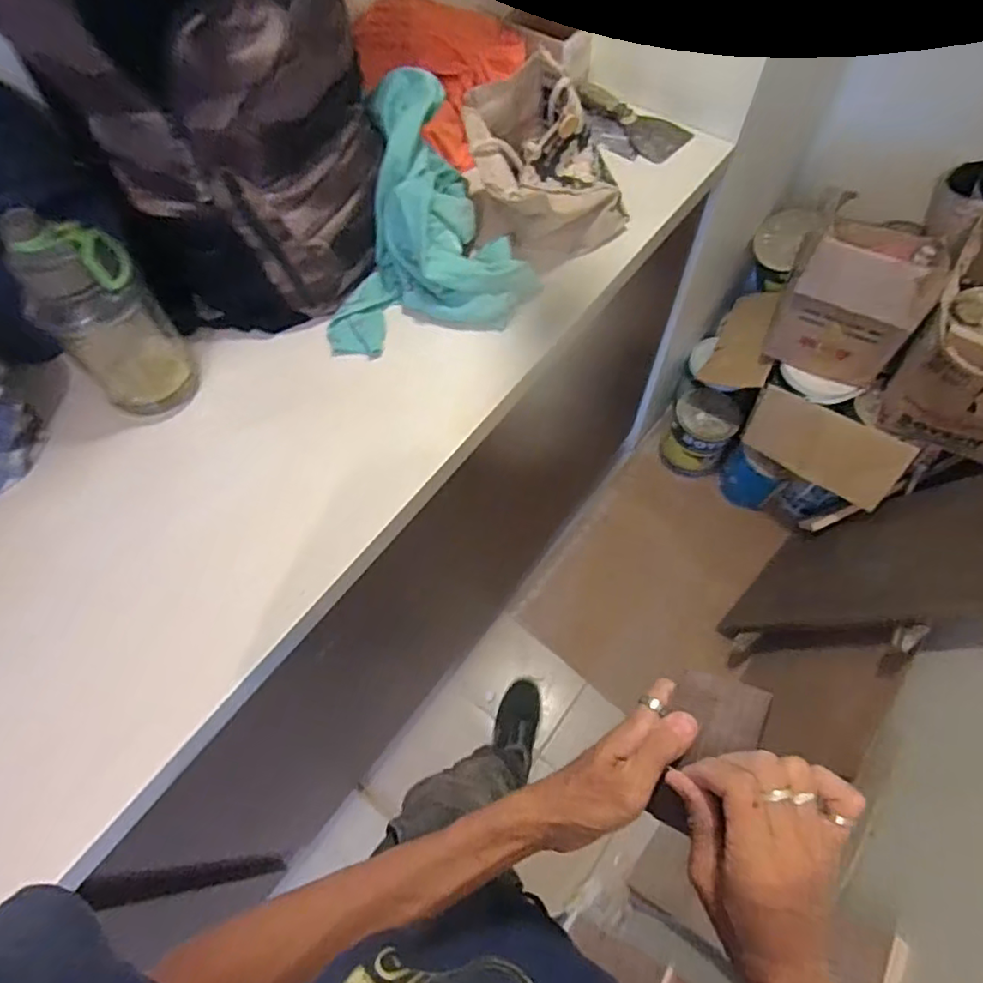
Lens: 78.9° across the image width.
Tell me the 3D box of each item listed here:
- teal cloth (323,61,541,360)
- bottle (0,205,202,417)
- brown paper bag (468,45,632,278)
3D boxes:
[{"bbox_3d":[-0.089,-0.364,0.772,0.263,0.178,0.302,-6,62,-3],"label":"teal cloth"},{"bbox_3d":[-0.425,-0.191,0.660,0.108,0.232,0.111,-39,68,-18],"label":"bottle"},{"bbox_3d":[0.079,-0.448,0.821,0.225,0.158,0.217,2,62,2],"label":"brown paper bag"}]

